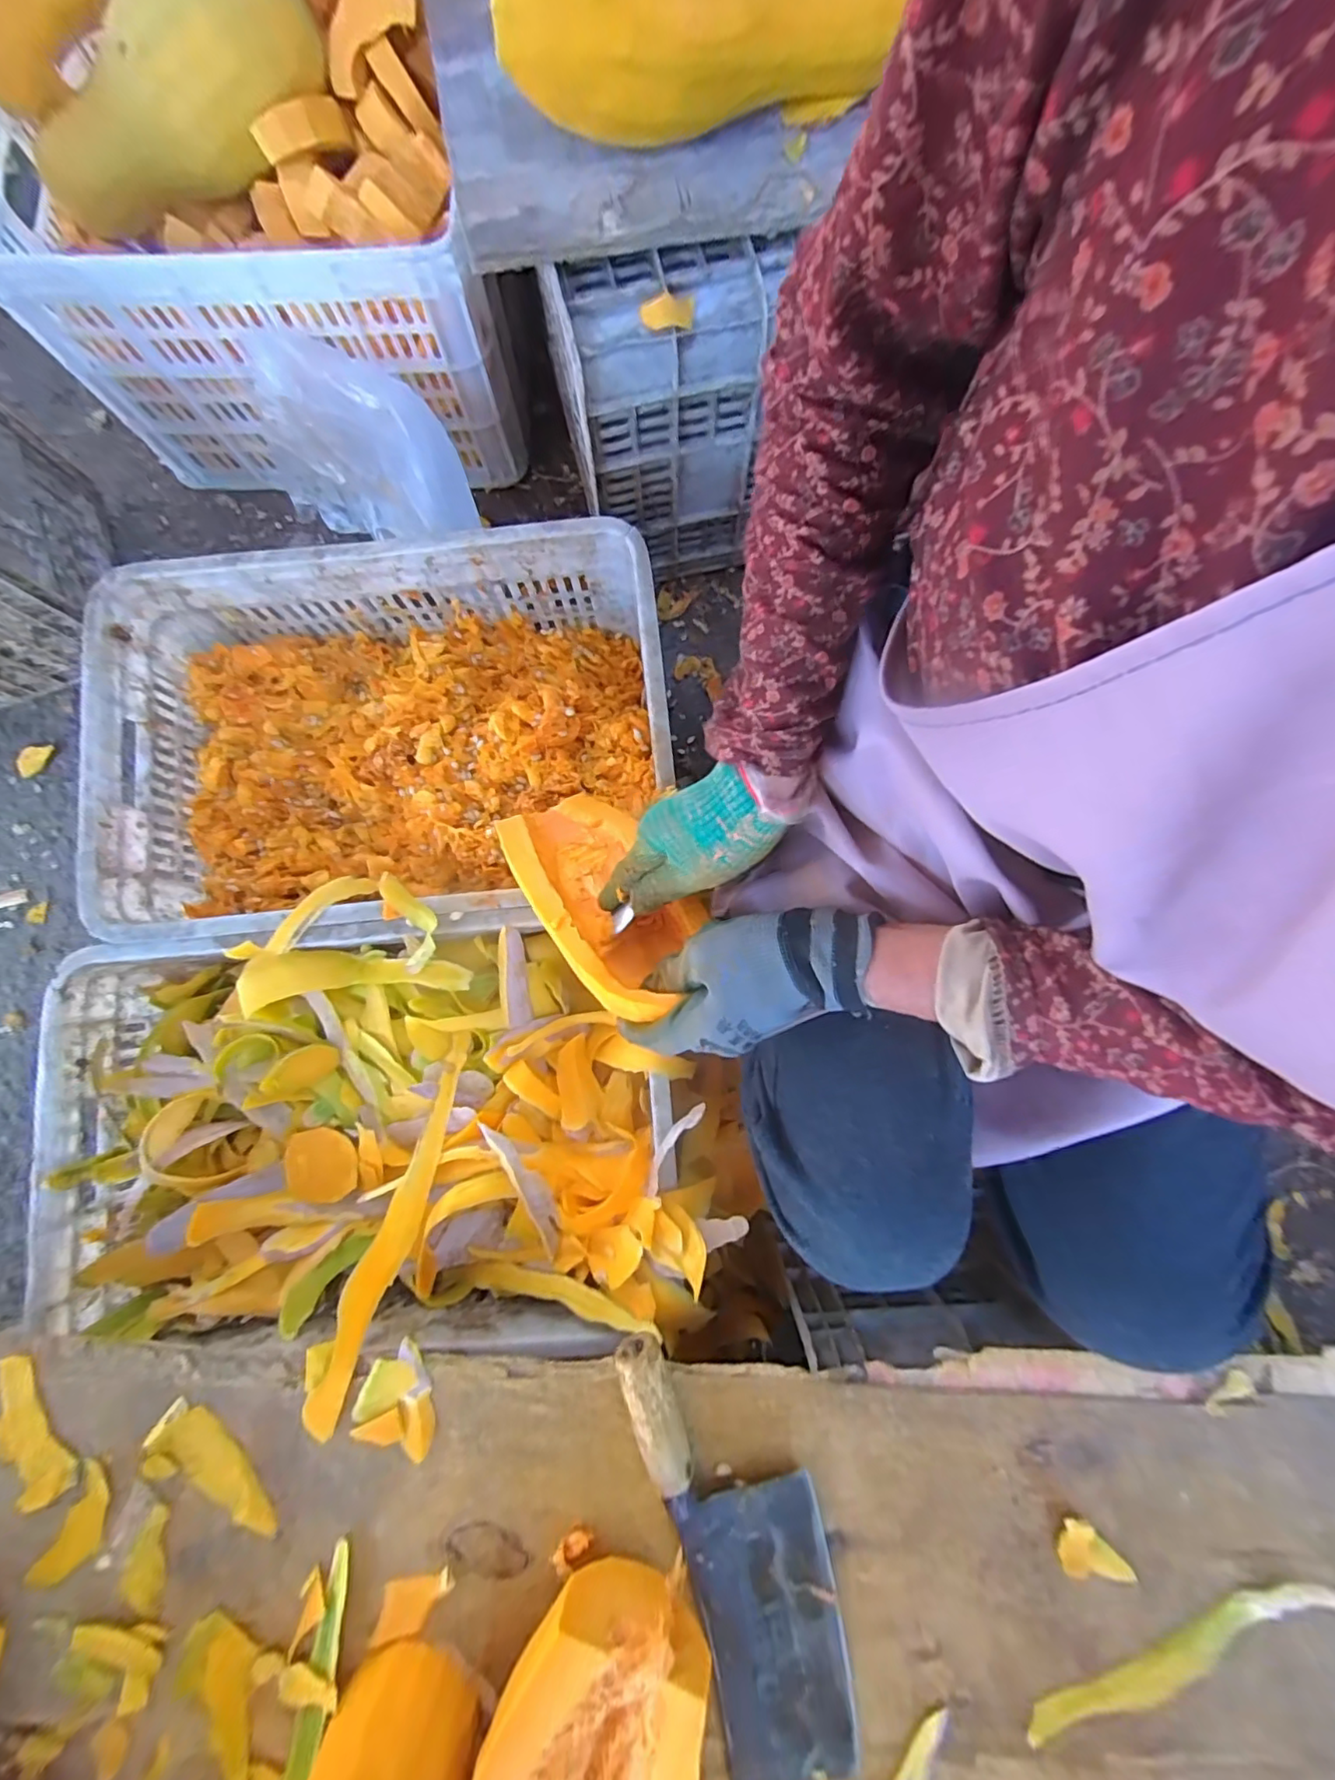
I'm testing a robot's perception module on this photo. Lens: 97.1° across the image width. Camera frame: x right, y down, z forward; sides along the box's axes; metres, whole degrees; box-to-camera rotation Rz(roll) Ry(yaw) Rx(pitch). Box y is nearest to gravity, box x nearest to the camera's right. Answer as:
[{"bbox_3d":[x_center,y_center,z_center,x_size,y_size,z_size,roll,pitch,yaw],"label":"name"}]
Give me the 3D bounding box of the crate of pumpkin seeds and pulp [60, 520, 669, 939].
[{"bbox_3d":[-0.257,-0.133,0.596,0.502,0.211,0.346,-6,81,0],"label":"crate of pumpkin seeds and pulp"}]

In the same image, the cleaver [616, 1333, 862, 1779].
[{"bbox_3d":[0.047,0.385,0.348,0.086,0.030,0.252,-18,82,-2],"label":"cleaver"}]

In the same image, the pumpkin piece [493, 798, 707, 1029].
[{"bbox_3d":[-0.046,0.000,0.434,0.113,0.047,0.236,-25,46,-5],"label":"pumpkin piece"}]

